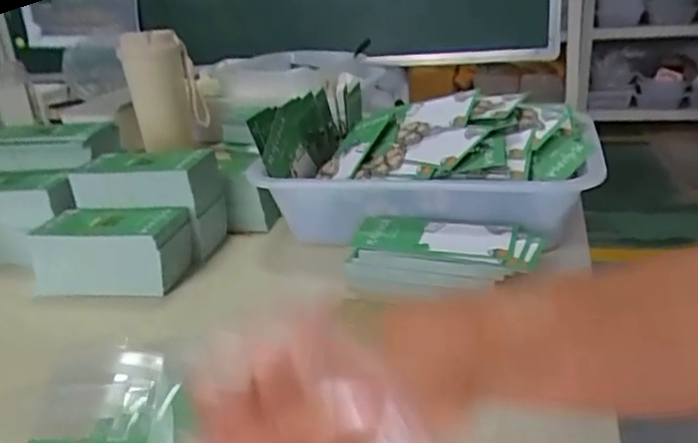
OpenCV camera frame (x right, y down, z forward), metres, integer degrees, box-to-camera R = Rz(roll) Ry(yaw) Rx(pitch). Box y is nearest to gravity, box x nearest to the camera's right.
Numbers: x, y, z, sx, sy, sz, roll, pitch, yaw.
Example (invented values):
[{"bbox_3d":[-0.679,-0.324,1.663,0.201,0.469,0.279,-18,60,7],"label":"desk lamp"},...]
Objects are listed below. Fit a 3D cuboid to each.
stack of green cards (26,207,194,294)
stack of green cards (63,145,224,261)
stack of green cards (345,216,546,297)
[{"bbox_3d":[-0.221,0.028,0.585,0.144,0.061,0.081,-1,24,8],"label":"stack of green cards"},{"bbox_3d":[-0.202,-0.024,0.645,0.135,0.094,0.080,1,24,12],"label":"stack of green cards"},{"bbox_3d":[0.082,0.031,0.532,0.154,0.043,0.071,5,25,20],"label":"stack of green cards"}]

